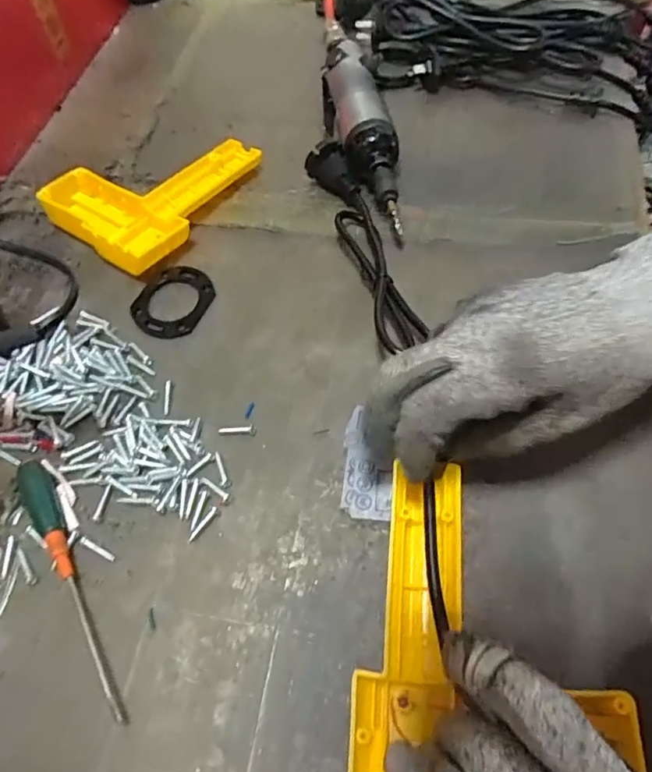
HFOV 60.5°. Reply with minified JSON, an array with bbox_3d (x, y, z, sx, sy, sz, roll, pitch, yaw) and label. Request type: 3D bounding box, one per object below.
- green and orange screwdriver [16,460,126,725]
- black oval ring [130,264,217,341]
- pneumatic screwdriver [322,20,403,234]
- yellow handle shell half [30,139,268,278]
[{"bbox_3d":[-0.133,0.099,0.289,0.015,0.015,0.147,-29,61,-13],"label":"green and orange screwdriver"},{"bbox_3d":[-0.106,-0.060,0.390,0.053,0.004,0.059,14,61,12],"label":"black oval ring"},{"bbox_3d":[0.025,-0.220,0.456,0.048,0.039,0.265,-12,58,-3],"label":"pneumatic screwdriver"},{"bbox_3d":[-0.128,-0.154,0.435,0.113,0.028,0.145,33,66,22],"label":"yellow handle shell half"}]

